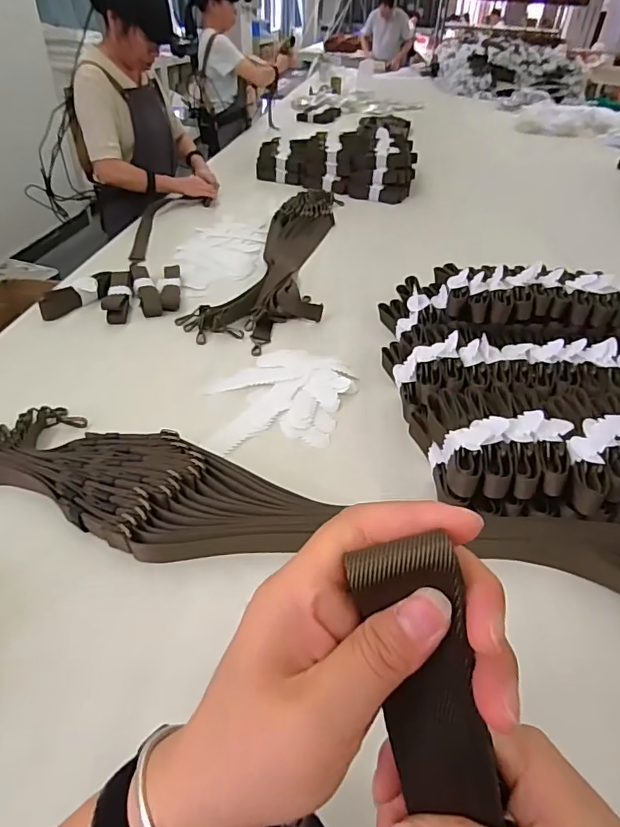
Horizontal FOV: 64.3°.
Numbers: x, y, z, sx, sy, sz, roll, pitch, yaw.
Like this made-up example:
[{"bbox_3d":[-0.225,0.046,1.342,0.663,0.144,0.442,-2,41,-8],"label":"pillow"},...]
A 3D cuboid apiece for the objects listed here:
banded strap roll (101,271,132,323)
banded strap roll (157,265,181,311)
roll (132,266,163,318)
[{"bbox_3d":[-0.407,-0.250,1.056,0.047,0.050,0.181,-4,40,-9],"label":"banded strap roll"},{"bbox_3d":[-0.312,-0.283,1.098,0.046,0.034,0.159,-6,40,-11],"label":"banded strap roll"},{"bbox_3d":[-0.362,-0.271,1.088,0.043,0.036,0.201,-14,42,-19],"label":"roll"}]

